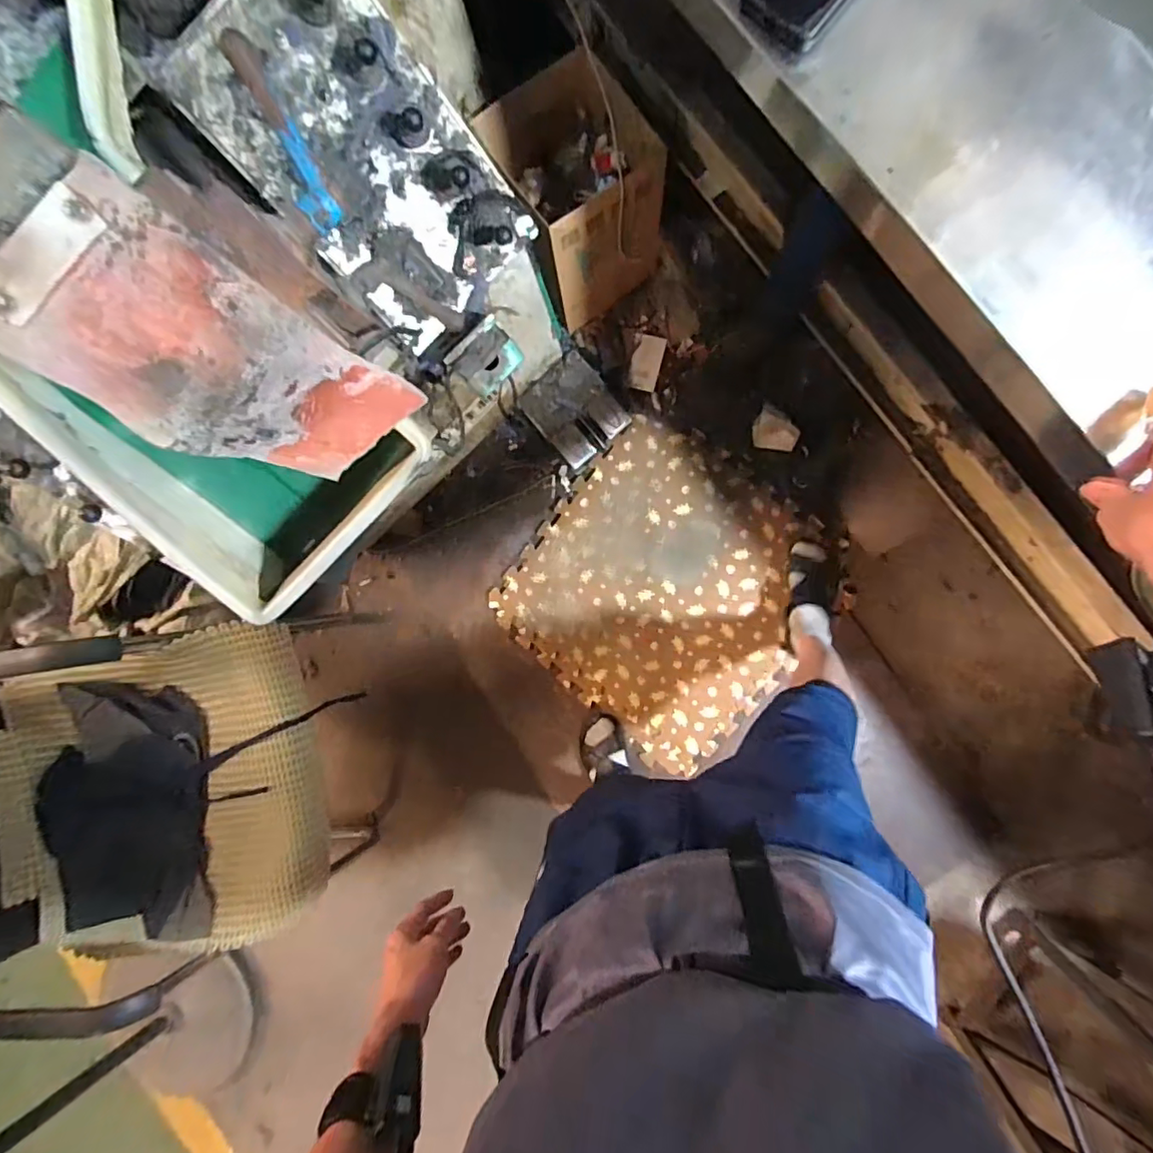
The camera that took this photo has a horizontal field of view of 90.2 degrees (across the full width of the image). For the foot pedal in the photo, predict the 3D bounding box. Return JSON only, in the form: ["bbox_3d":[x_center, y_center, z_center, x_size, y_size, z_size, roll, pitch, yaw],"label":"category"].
[{"bbox_3d":[-0.007,-0.387,1.336,0.191,0.052,0.223,-41,86,4],"label":"foot pedal"}]

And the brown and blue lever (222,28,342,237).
[{"bbox_3d":[-0.185,-0.277,0.363,0.021,0.022,0.112,-25,105,5],"label":"brown and blue lever"}]

